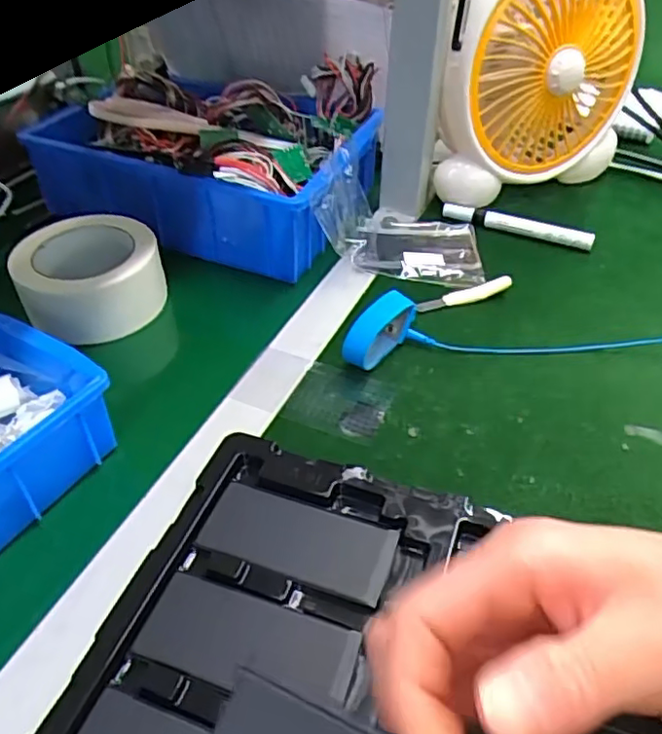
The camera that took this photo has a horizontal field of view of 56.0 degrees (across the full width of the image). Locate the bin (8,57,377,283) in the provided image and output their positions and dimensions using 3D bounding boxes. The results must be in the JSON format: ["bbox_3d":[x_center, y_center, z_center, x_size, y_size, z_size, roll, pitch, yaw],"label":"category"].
[{"bbox_3d":[-0.104,-0.209,0.602,0.285,0.107,0.212,17,46,16],"label":"bin"}]

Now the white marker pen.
[{"bbox_3d":[0.177,-0.135,0.595,0.141,0.018,0.013,15,46,15],"label":"white marker pen"}]

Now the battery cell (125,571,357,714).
[{"bbox_3d":[-0.038,0.125,0.285,0.098,0.004,0.042,14,46,13],"label":"battery cell"}]

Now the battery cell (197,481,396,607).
[{"bbox_3d":[-0.017,0.089,0.325,0.097,0.005,0.043,13,45,13],"label":"battery cell"}]

